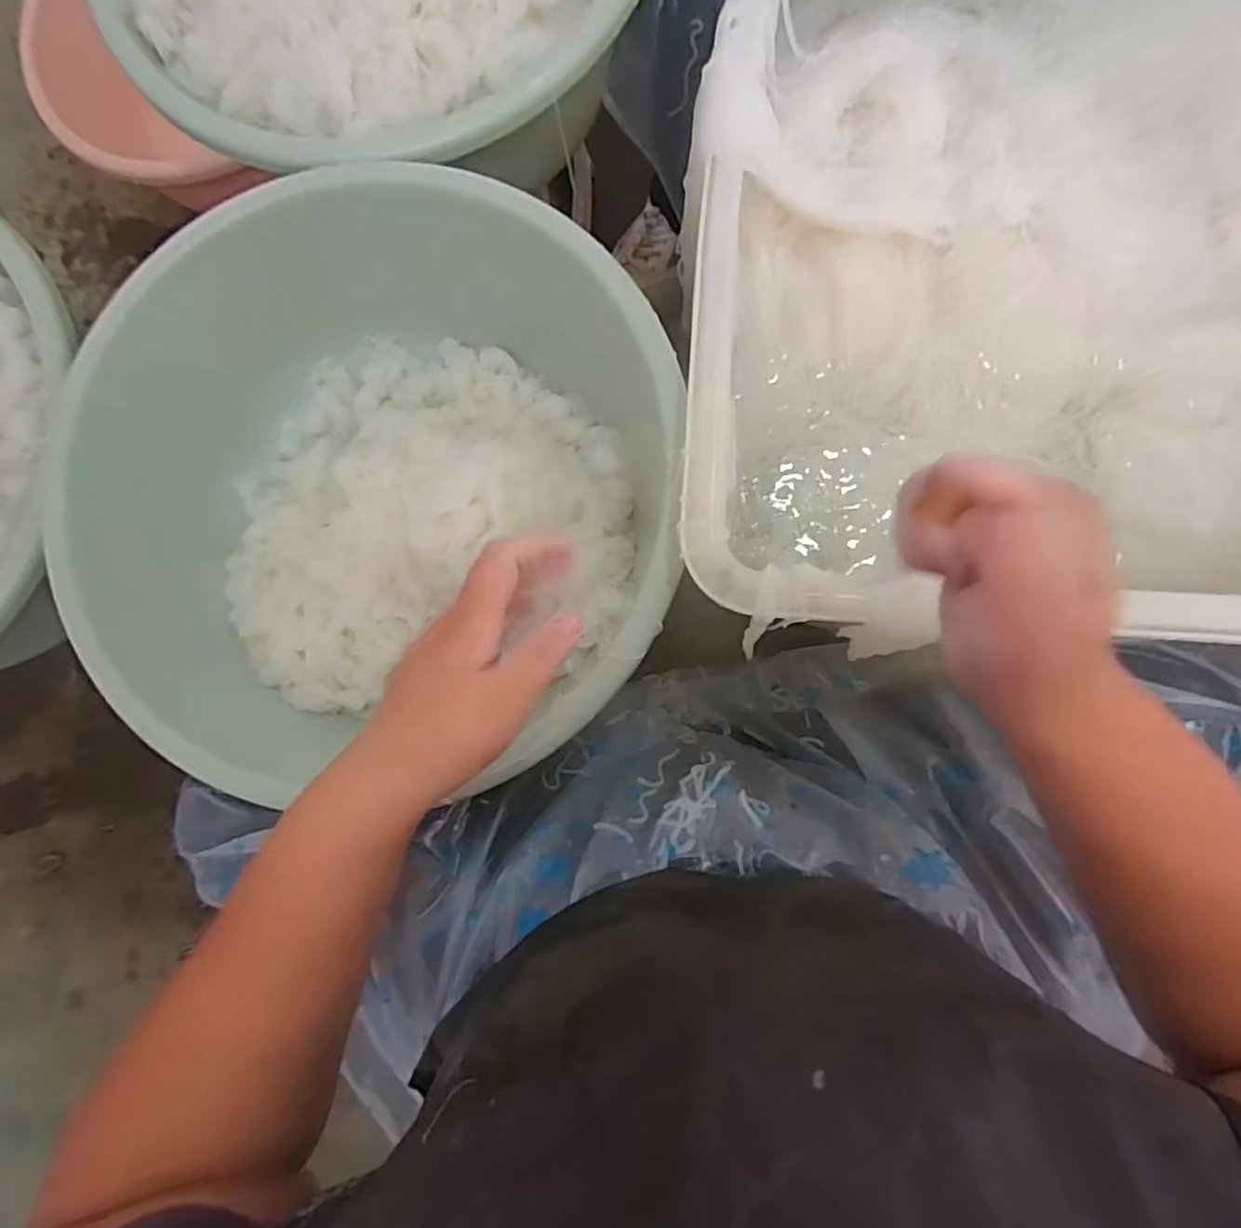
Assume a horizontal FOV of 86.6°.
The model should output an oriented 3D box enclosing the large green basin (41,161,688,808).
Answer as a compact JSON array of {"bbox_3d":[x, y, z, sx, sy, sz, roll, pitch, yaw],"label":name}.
[{"bbox_3d":[-0.184,-0.087,0.540,0.466,0.157,0.453,-1,84,5],"label":"large green basin"}]

